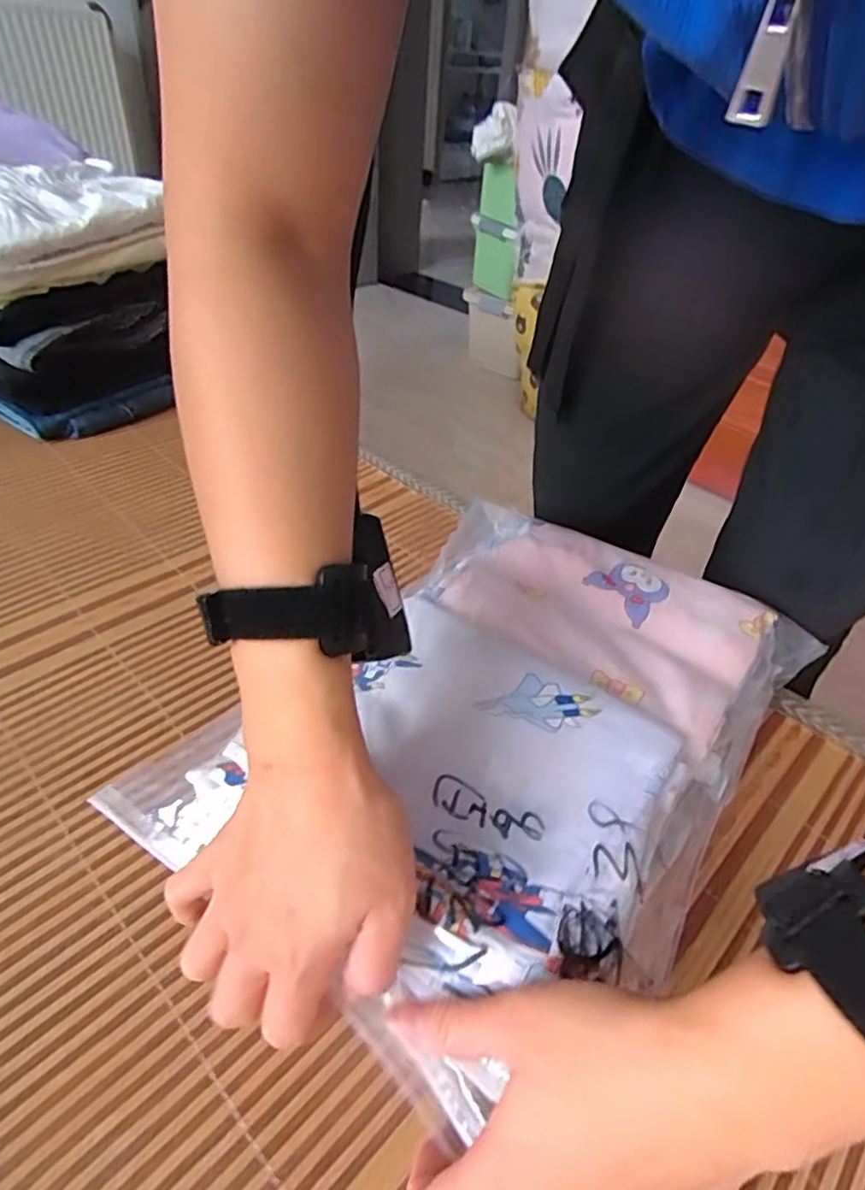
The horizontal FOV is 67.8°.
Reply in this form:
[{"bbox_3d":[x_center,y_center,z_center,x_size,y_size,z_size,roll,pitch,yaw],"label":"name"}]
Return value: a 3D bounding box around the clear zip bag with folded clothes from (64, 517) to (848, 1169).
[{"bbox_3d":[0.032,0.071,0.376,0.280,0.080,0.319,29,46,25],"label":"clear zip bag with folded clothes"}]

